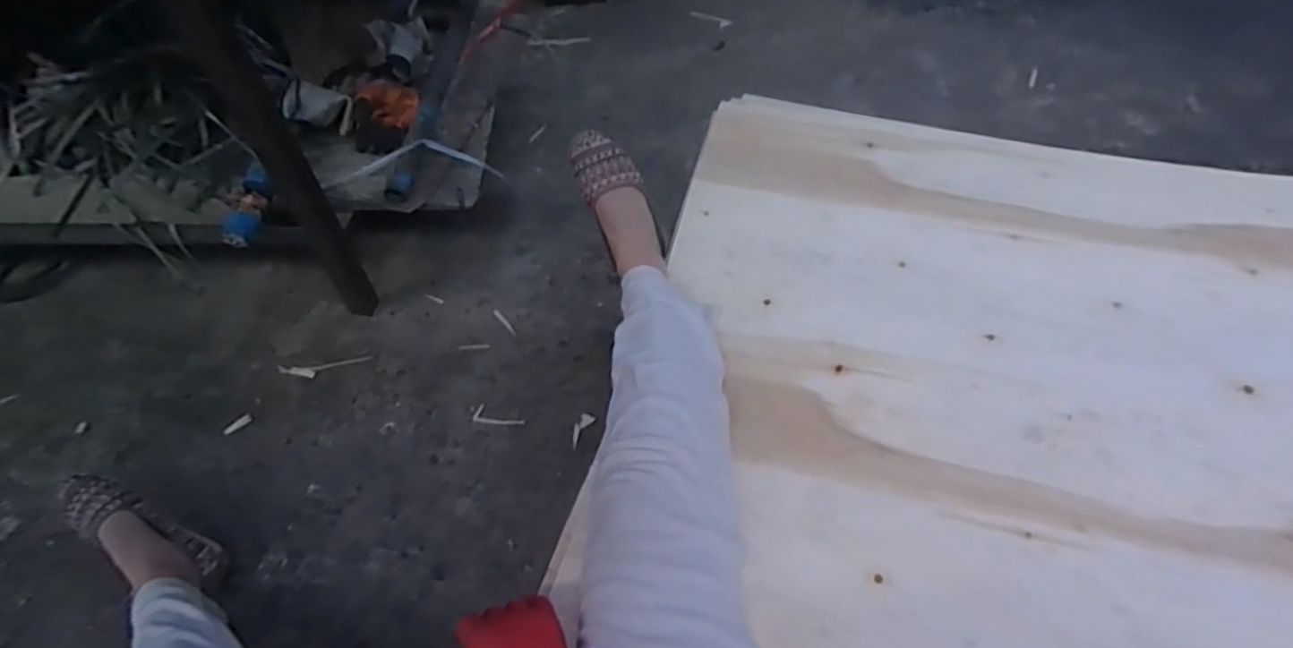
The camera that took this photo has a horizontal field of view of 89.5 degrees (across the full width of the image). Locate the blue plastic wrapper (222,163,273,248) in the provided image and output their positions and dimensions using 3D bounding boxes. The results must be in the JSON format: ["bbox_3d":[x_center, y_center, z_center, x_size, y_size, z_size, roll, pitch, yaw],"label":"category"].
[{"bbox_3d":[-0.607,-0.176,1.000,0.029,0.043,0.127,7,73,11],"label":"blue plastic wrapper"}]

